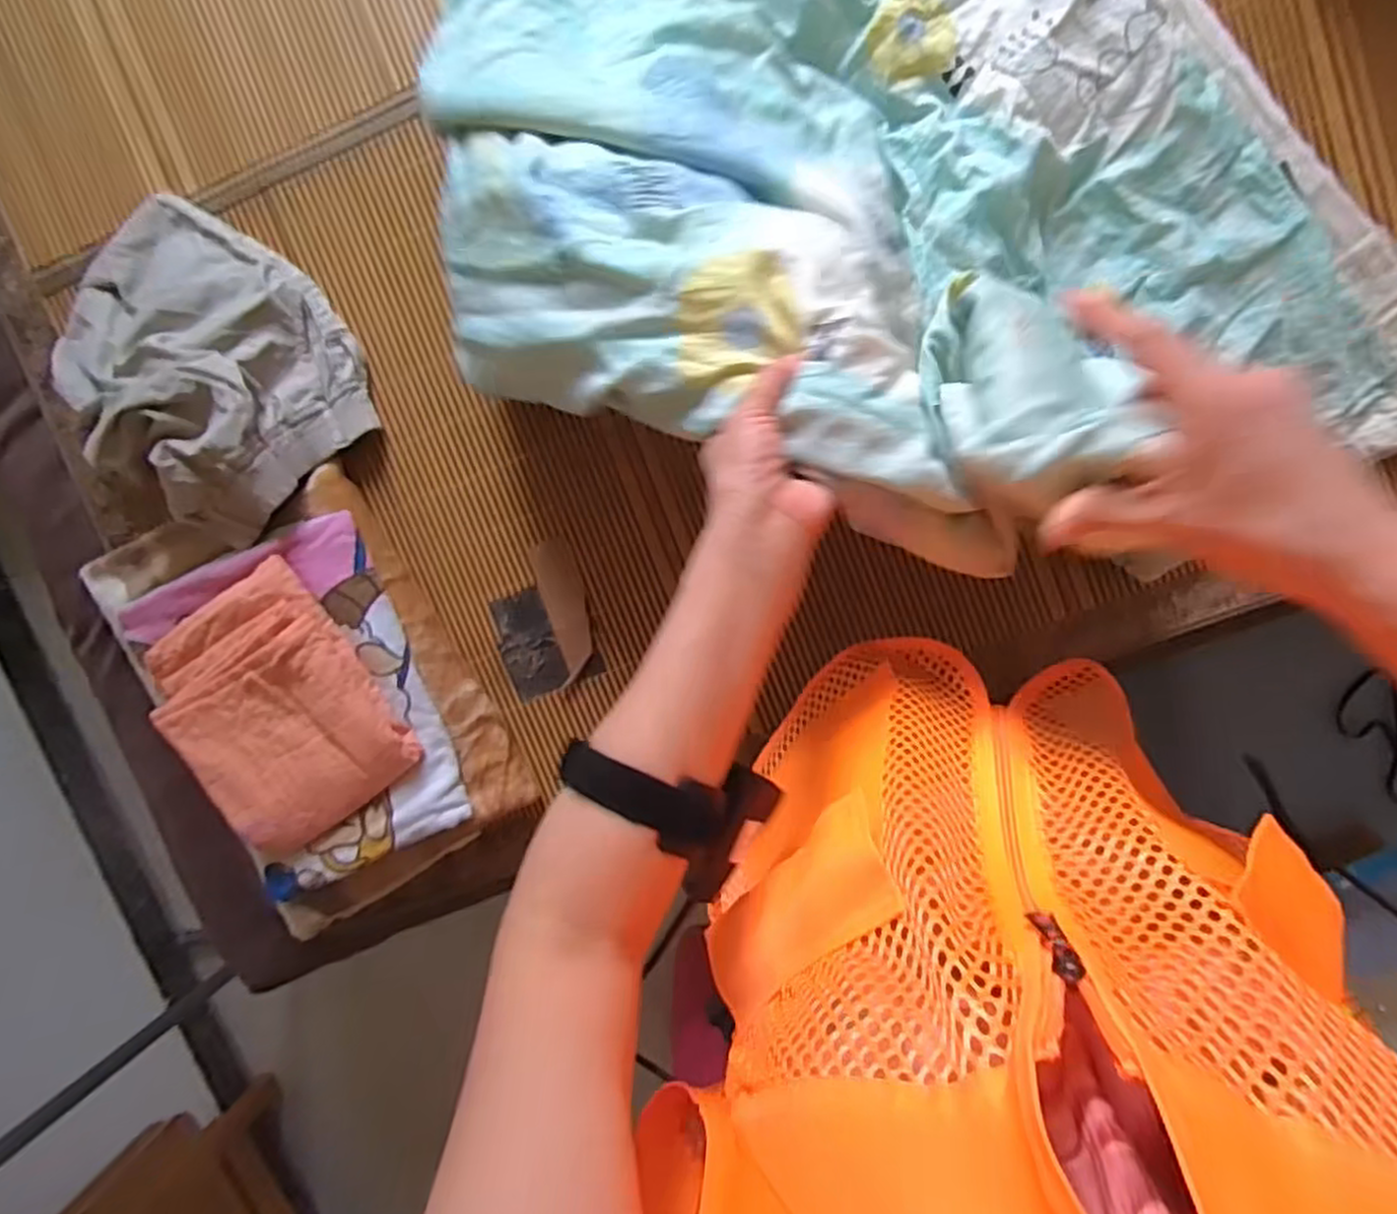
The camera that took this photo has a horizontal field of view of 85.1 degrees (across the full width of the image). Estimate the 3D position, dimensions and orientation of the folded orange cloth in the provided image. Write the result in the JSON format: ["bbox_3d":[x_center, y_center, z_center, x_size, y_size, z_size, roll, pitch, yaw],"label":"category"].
[{"bbox_3d":[-0.401,0.100,0.720,0.177,0.043,0.234,-35,94,7],"label":"folded orange cloth"}]

